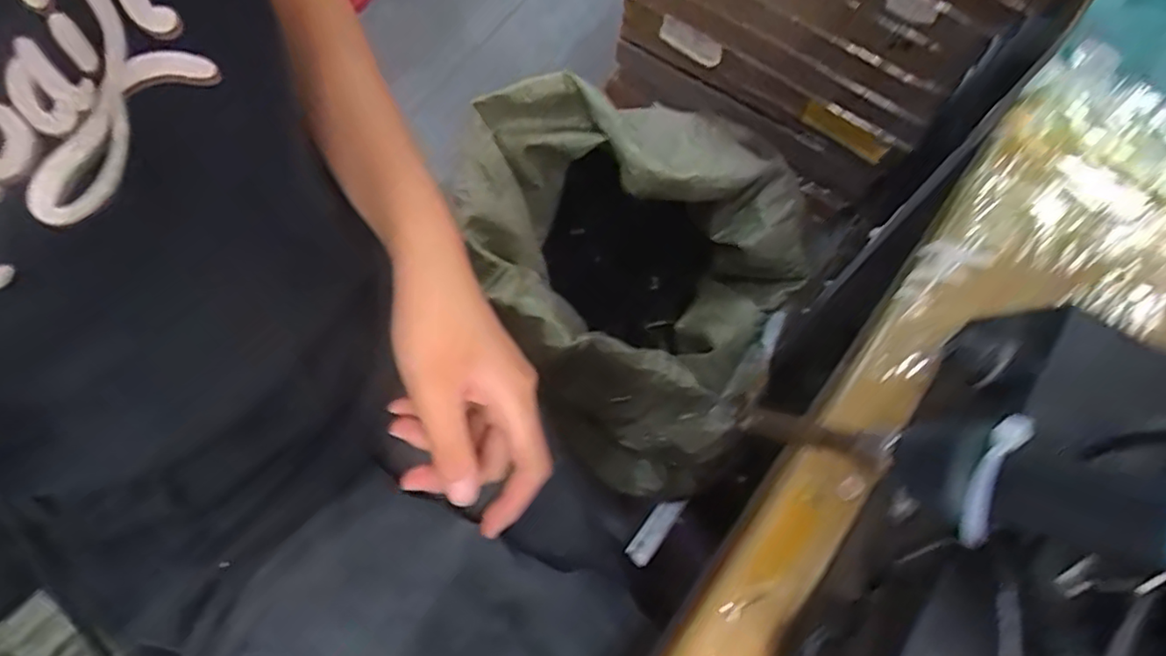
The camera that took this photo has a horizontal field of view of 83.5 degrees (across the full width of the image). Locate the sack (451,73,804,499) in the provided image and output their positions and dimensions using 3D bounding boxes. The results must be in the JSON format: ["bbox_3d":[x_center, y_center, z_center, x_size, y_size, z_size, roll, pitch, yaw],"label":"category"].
[{"bbox_3d":[0.054,-0.040,0.681,0.271,0.328,0.336,-42,76,-15],"label":"sack"}]

